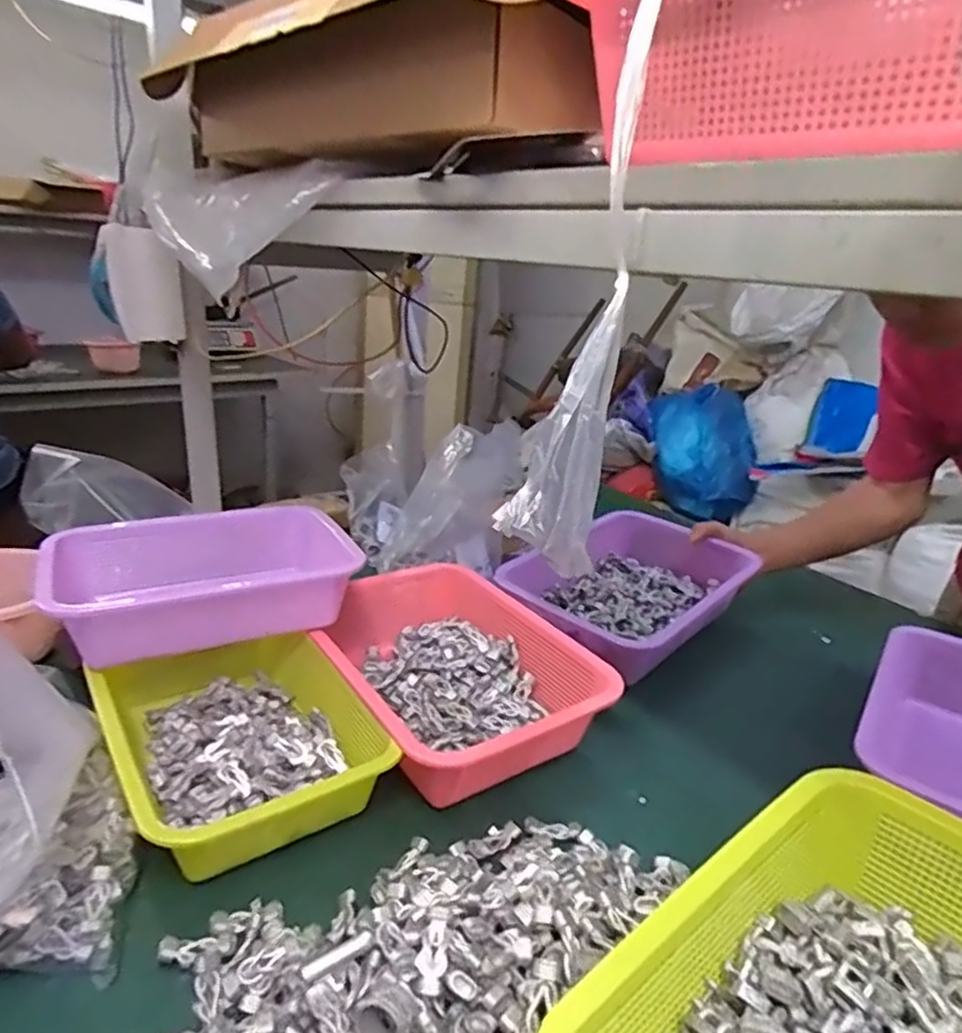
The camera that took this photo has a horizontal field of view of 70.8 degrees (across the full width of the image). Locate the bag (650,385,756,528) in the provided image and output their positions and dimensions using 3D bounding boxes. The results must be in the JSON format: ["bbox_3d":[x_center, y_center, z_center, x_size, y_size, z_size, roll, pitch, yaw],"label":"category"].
[{"bbox_3d":[0.596,-0.182,1.826,0.292,0.279,0.259,10,22,16],"label":"bag"}]

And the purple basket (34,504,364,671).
[{"bbox_3d":[-0.269,0.060,0.659,0.259,0.071,0.191,-9,24,-30],"label":"purple basket"}]

